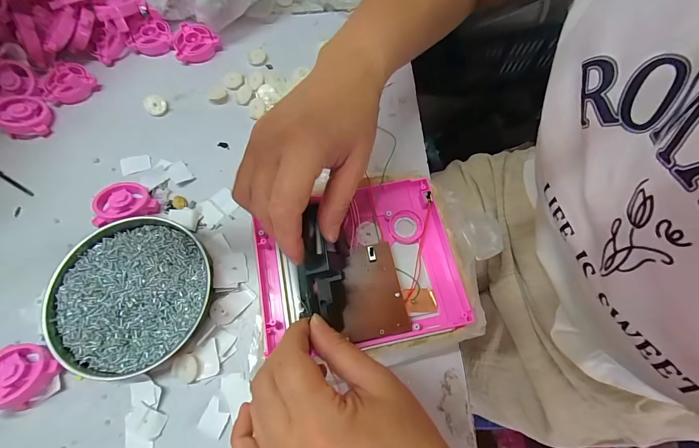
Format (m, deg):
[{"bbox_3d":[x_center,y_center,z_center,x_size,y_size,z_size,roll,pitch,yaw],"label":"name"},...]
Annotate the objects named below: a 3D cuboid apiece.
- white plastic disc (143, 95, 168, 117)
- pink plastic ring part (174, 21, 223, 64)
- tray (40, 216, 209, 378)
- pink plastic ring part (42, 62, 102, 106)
[{"bbox_3d":[-0.225,-0.138,0.376,0.022,0.011,0.026,-39,75,-14],"label":"white plastic disc"},{"bbox_3d":[-0.198,-0.226,0.406,0.055,0.016,0.049,38,73,12],"label":"pink plastic ring part"},{"bbox_3d":[-0.193,0.061,0.292,0.134,0.024,0.133,0,69,-1],"label":"tray"},{"bbox_3d":[-0.333,-0.166,0.381,0.049,0.020,0.053,0,69,-1],"label":"pink plastic ring part"}]

